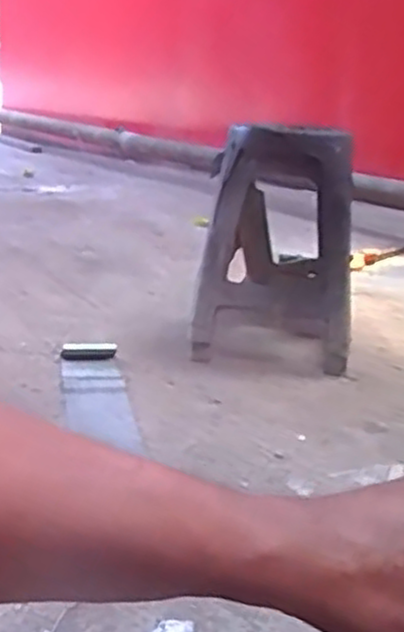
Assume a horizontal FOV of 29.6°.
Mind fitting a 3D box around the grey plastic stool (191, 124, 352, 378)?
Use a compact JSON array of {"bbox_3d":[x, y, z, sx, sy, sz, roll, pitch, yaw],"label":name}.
[{"bbox_3d":[0.176,-0.176,1.738,0.330,0.490,0.353,7,17,8],"label":"grey plastic stool"}]

